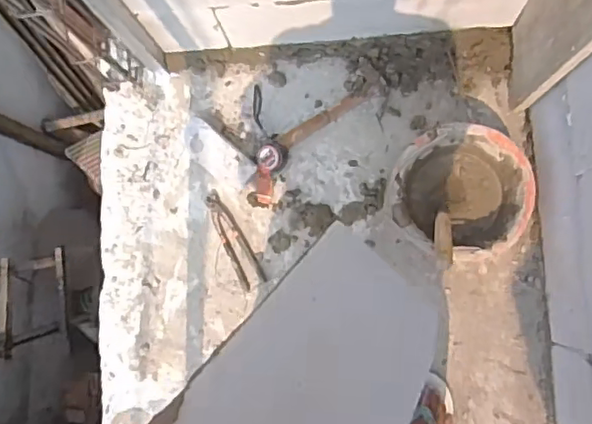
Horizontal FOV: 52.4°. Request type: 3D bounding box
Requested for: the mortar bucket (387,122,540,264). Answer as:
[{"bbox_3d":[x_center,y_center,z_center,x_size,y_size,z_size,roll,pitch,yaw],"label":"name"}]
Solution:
[{"bbox_3d":[0.317,-0.039,1.190,0.254,0.163,0.249,0,85,4],"label":"mortar bucket"}]

